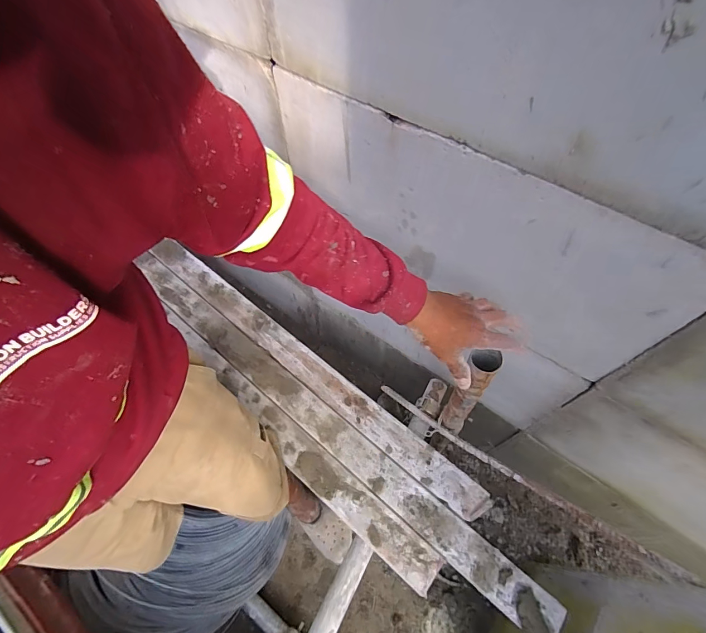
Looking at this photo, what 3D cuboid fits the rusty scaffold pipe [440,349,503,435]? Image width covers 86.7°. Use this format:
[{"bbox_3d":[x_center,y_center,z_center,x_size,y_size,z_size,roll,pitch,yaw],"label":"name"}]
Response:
[{"bbox_3d":[0.213,0.162,0.730,0.046,0.407,0.043,0,61,4],"label":"rusty scaffold pipe"}]

